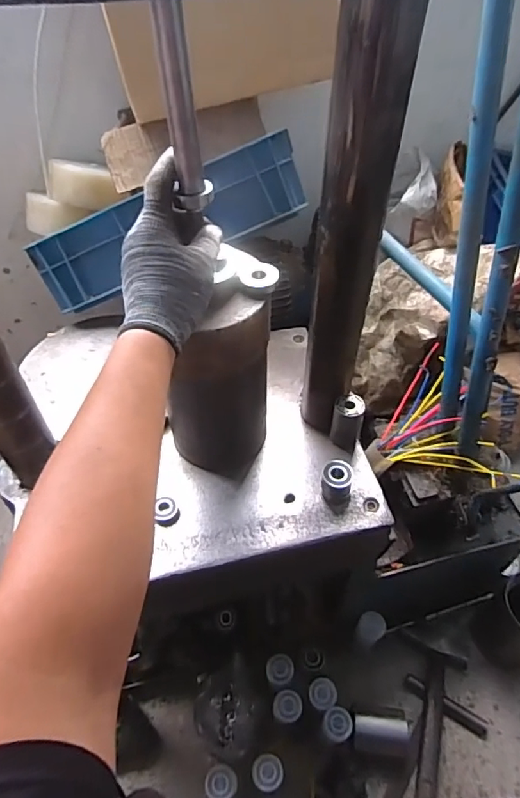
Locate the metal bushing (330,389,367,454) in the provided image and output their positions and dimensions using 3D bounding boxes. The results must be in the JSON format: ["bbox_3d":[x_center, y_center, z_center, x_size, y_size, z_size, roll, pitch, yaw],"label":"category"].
[{"bbox_3d":[0.118,0.032,0.679,0.038,0.073,0.044,13,50,11],"label":"metal bushing"}]

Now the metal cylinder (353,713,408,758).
[{"bbox_3d":[0.195,0.543,0.803,0.090,0.045,0.049,4,49,3],"label":"metal cylinder"}]

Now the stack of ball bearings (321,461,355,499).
[{"bbox_3d":[0.098,0.104,0.635,0.038,0.040,0.037,14,50,12],"label":"stack of ball bearings"}]

